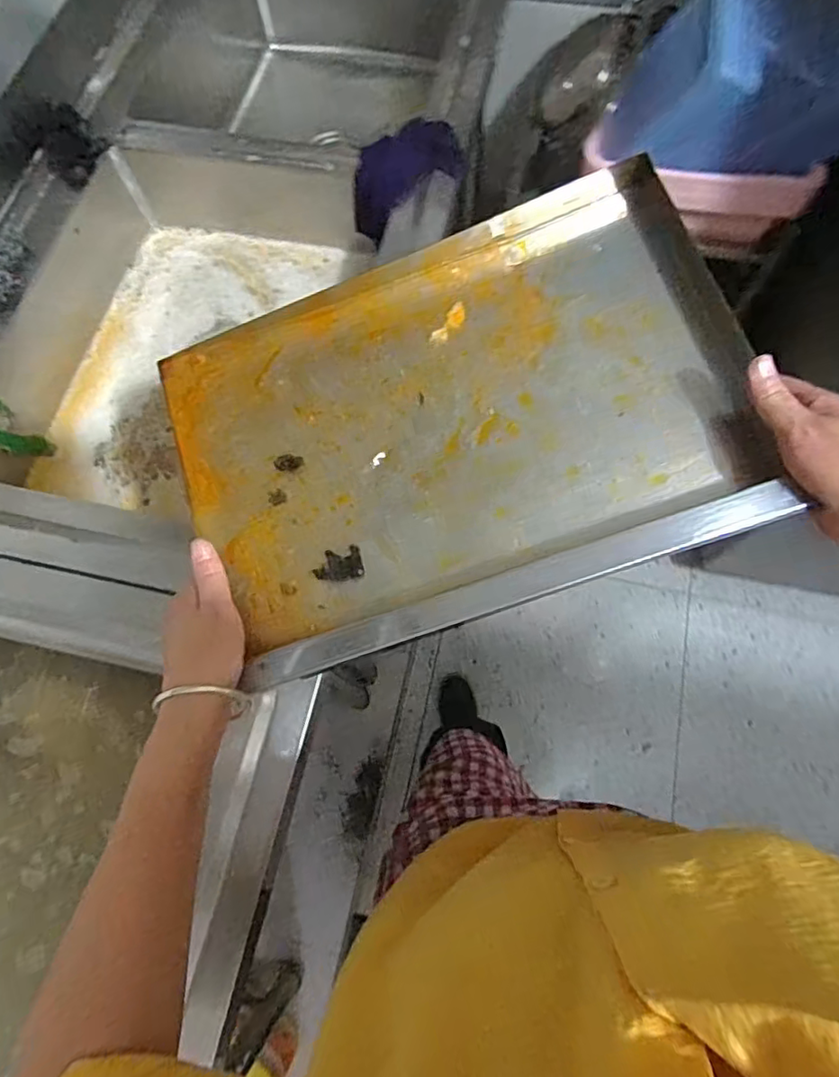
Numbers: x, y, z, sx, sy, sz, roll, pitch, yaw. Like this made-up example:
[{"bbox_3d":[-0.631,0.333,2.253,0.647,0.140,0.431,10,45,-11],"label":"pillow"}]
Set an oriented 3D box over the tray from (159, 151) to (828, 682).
[{"bbox_3d":[0.026,-0.100,0.452,0.429,0.035,0.316,-19,75,3],"label":"tray"}]

